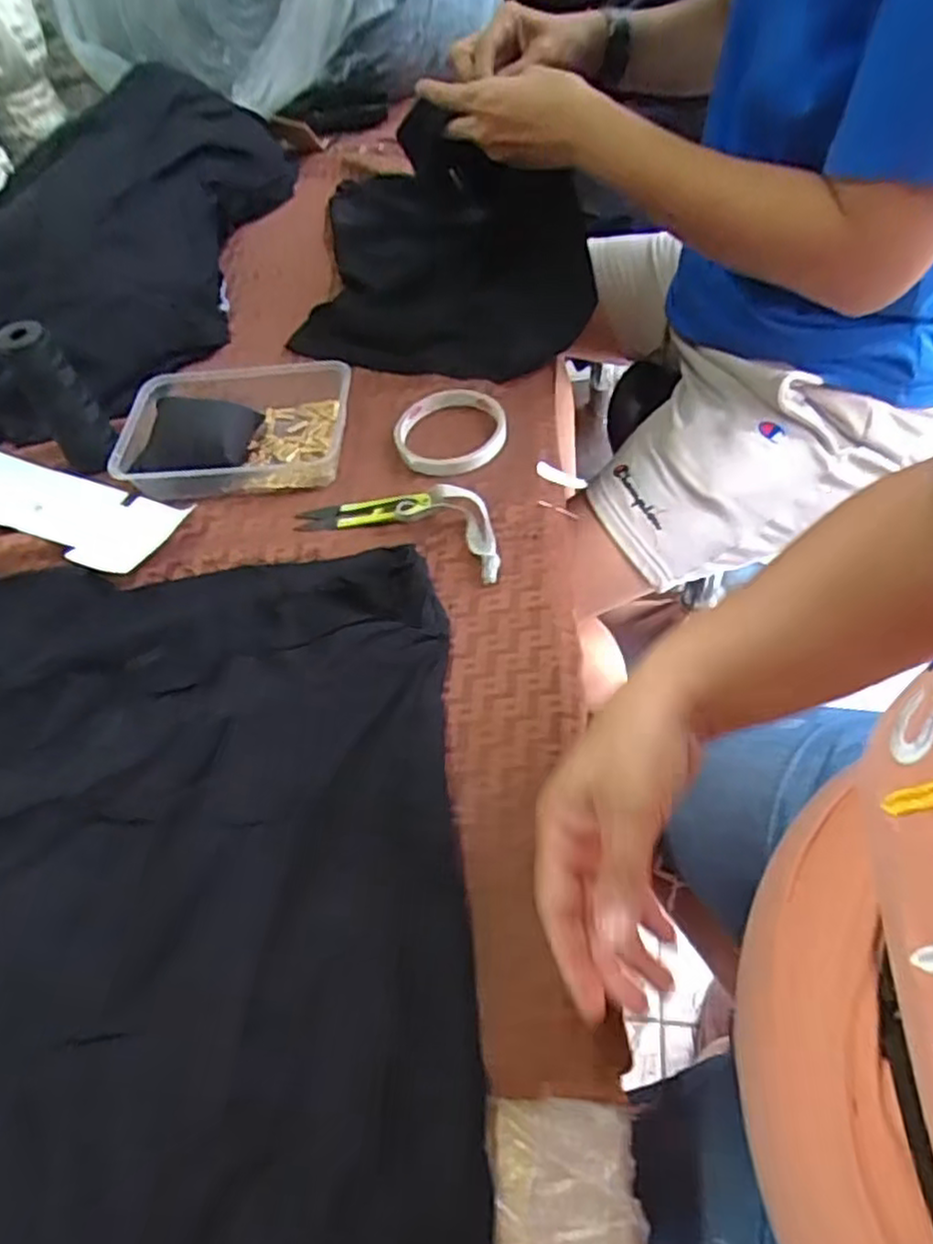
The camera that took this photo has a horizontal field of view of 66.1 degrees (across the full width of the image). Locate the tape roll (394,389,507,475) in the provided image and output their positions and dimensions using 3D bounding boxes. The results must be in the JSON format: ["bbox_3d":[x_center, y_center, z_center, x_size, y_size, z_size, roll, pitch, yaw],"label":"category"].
[{"bbox_3d":[-0.011,-0.148,0.556,0.083,0.019,0.089,-3,50,3],"label":"tape roll"}]

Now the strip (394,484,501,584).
[{"bbox_3d":[-0.005,-0.068,0.486,0.095,0.009,0.042,38,82,28],"label":"strip"}]

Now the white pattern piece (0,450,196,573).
[{"bbox_3d":[-0.323,-0.089,0.547,0.221,0.008,0.072,18,62,15],"label":"white pattern piece"}]

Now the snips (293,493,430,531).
[{"bbox_3d":[-0.075,-0.082,0.515,0.098,0.015,0.021,-3,50,3],"label":"snips"}]

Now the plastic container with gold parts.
[{"bbox_3d":[-0.184,-0.154,0.567,0.172,0.042,0.127,-2,50,4],"label":"plastic container with gold parts"}]

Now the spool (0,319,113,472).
[{"bbox_3d":[-0.308,-0.170,0.542,0.027,0.109,0.037,37,67,28],"label":"spool"}]

